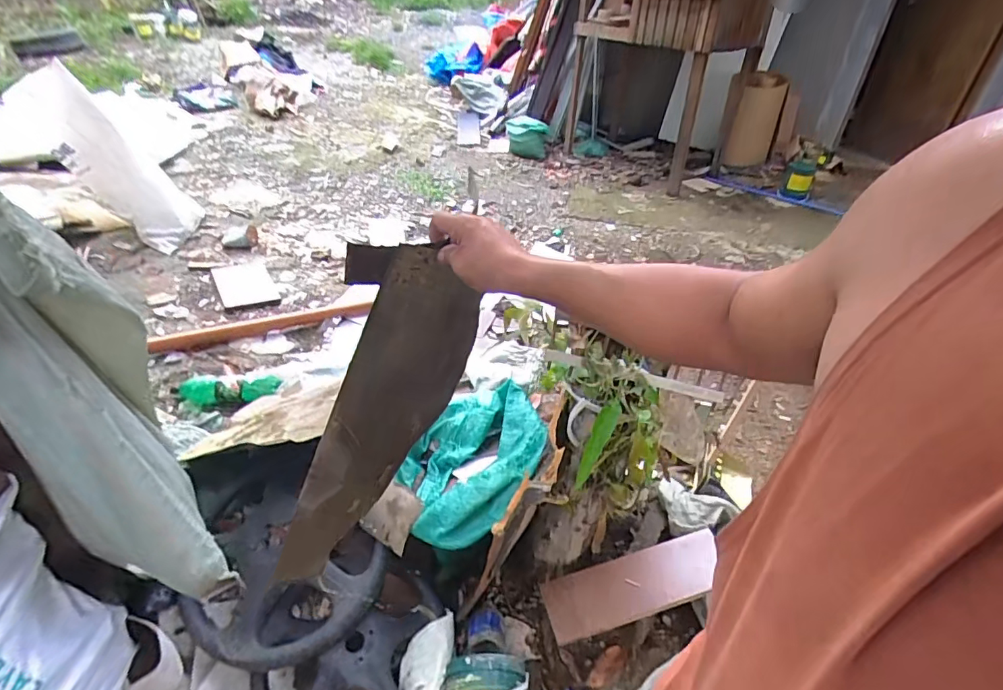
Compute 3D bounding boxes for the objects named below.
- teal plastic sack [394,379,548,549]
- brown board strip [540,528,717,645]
[{"bbox_3d":[-0.084,0.268,1.269,0.393,0.130,0.405,-42,42,-14],"label":"teal plastic sack"},{"bbox_3d":[0.320,0.568,1.226,0.435,0.020,0.134,-15,50,-9],"label":"brown board strip"}]

